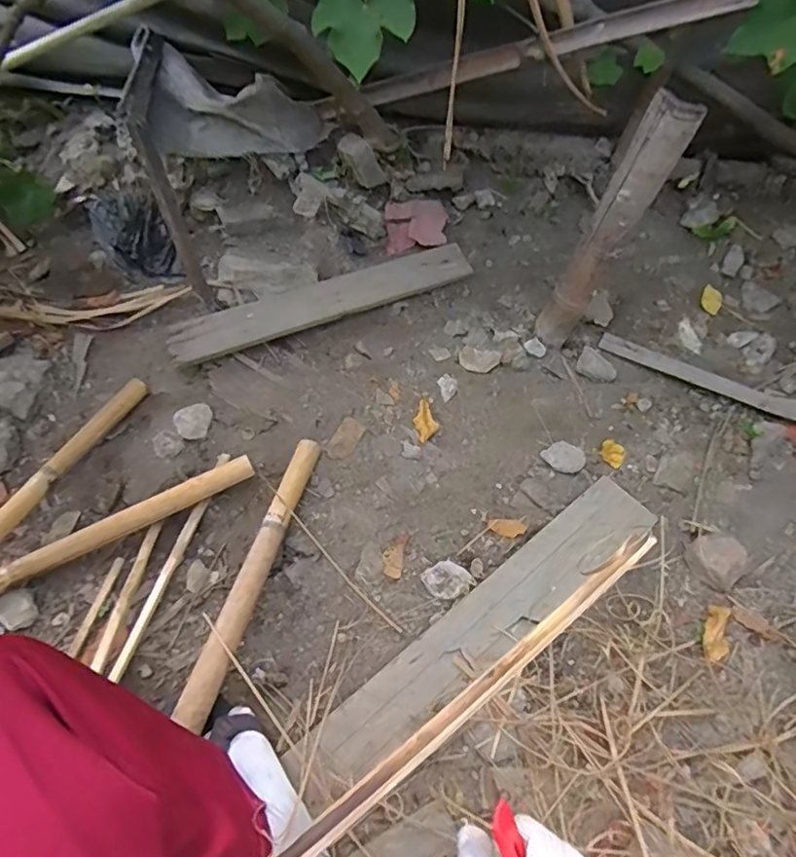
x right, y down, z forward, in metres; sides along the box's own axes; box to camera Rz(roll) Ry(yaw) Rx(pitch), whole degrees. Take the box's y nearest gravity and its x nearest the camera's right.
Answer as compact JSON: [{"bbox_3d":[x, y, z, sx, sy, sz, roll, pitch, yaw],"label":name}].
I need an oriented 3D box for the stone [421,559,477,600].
[{"bbox_3d":[0.076,0.230,0.843,0.065,0.010,0.059,-25,53,-23],"label":"stone"}]

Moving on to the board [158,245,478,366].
[{"bbox_3d":[-0.141,-0.249,1.069,0.584,0.019,0.091,-21,70,-14],"label":"board"}]

